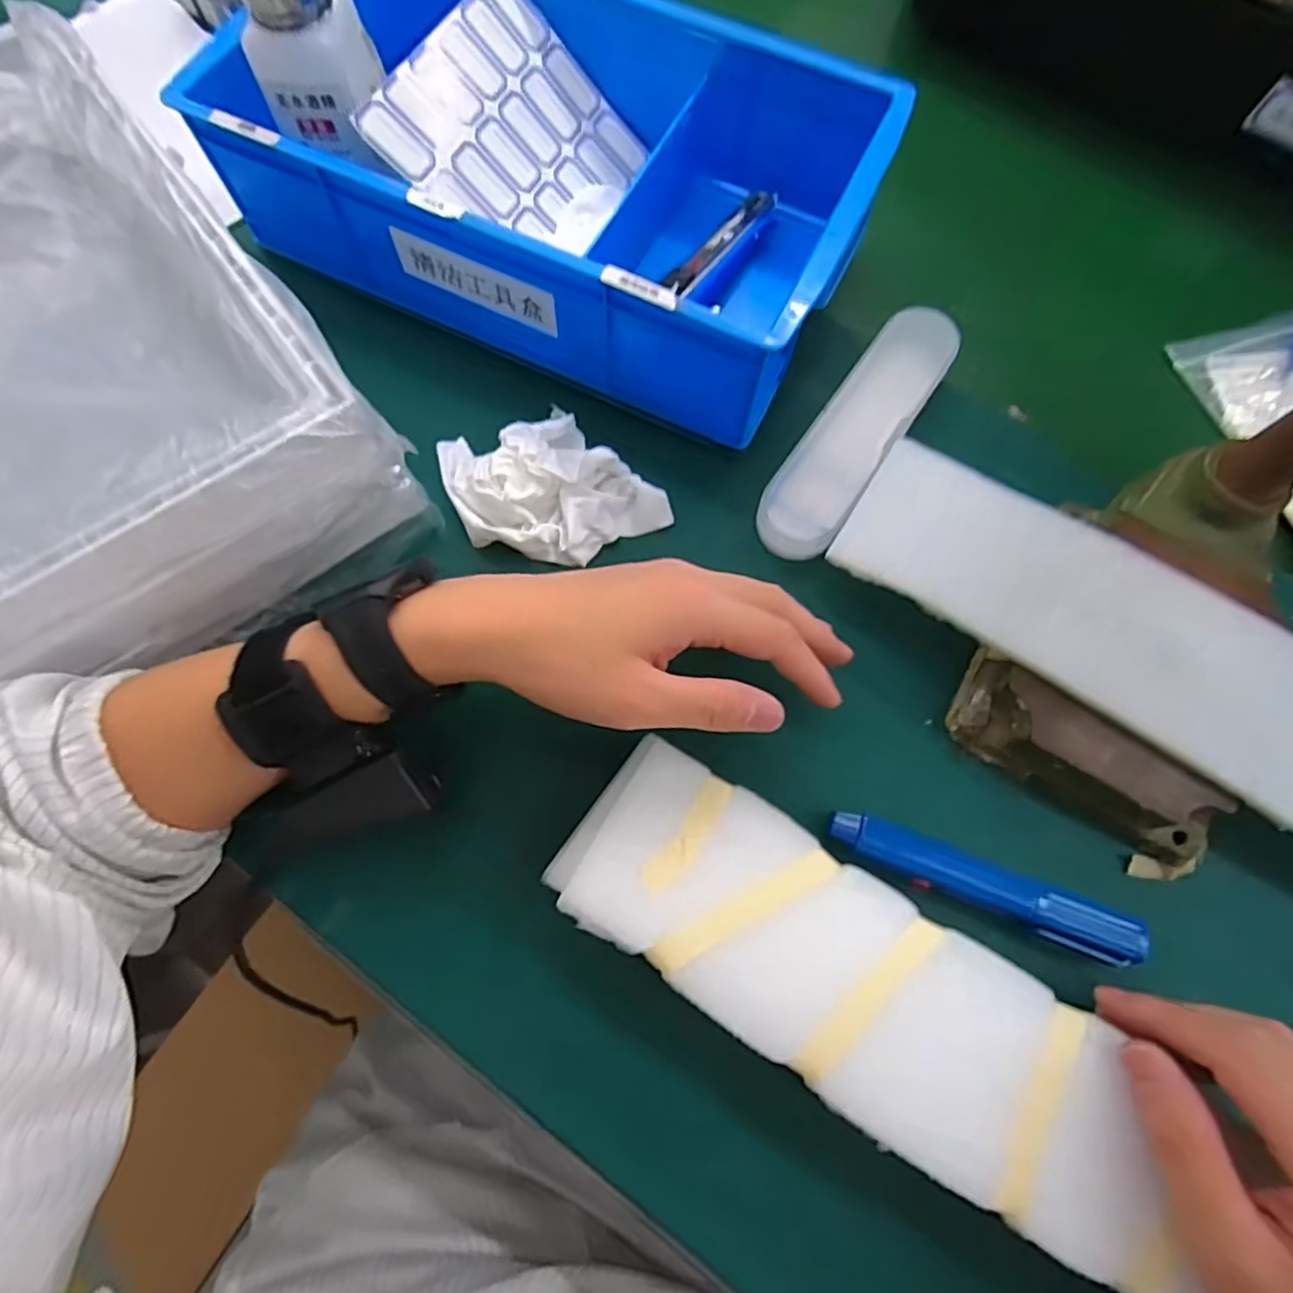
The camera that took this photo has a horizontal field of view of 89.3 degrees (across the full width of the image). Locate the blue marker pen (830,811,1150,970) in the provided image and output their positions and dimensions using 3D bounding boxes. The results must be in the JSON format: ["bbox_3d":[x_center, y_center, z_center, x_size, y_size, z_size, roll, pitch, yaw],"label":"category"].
[{"bbox_3d":[0.154,0.109,0.304,0.140,0.023,0.021,23,73,6],"label":"blue marker pen"}]

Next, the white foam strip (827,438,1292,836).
[{"bbox_3d":[0.237,0.001,0.306,0.303,0.016,0.083,35,82,13],"label":"white foam strip"}]

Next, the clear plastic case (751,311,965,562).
[{"bbox_3d":[0.119,-0.123,0.370,0.047,0.031,0.163,35,74,9],"label":"clear plastic case"}]

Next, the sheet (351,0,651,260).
[{"bbox_3d":[-0.075,-0.303,0.392,0.128,0.009,0.145,37,72,-27],"label":"sheet"}]

